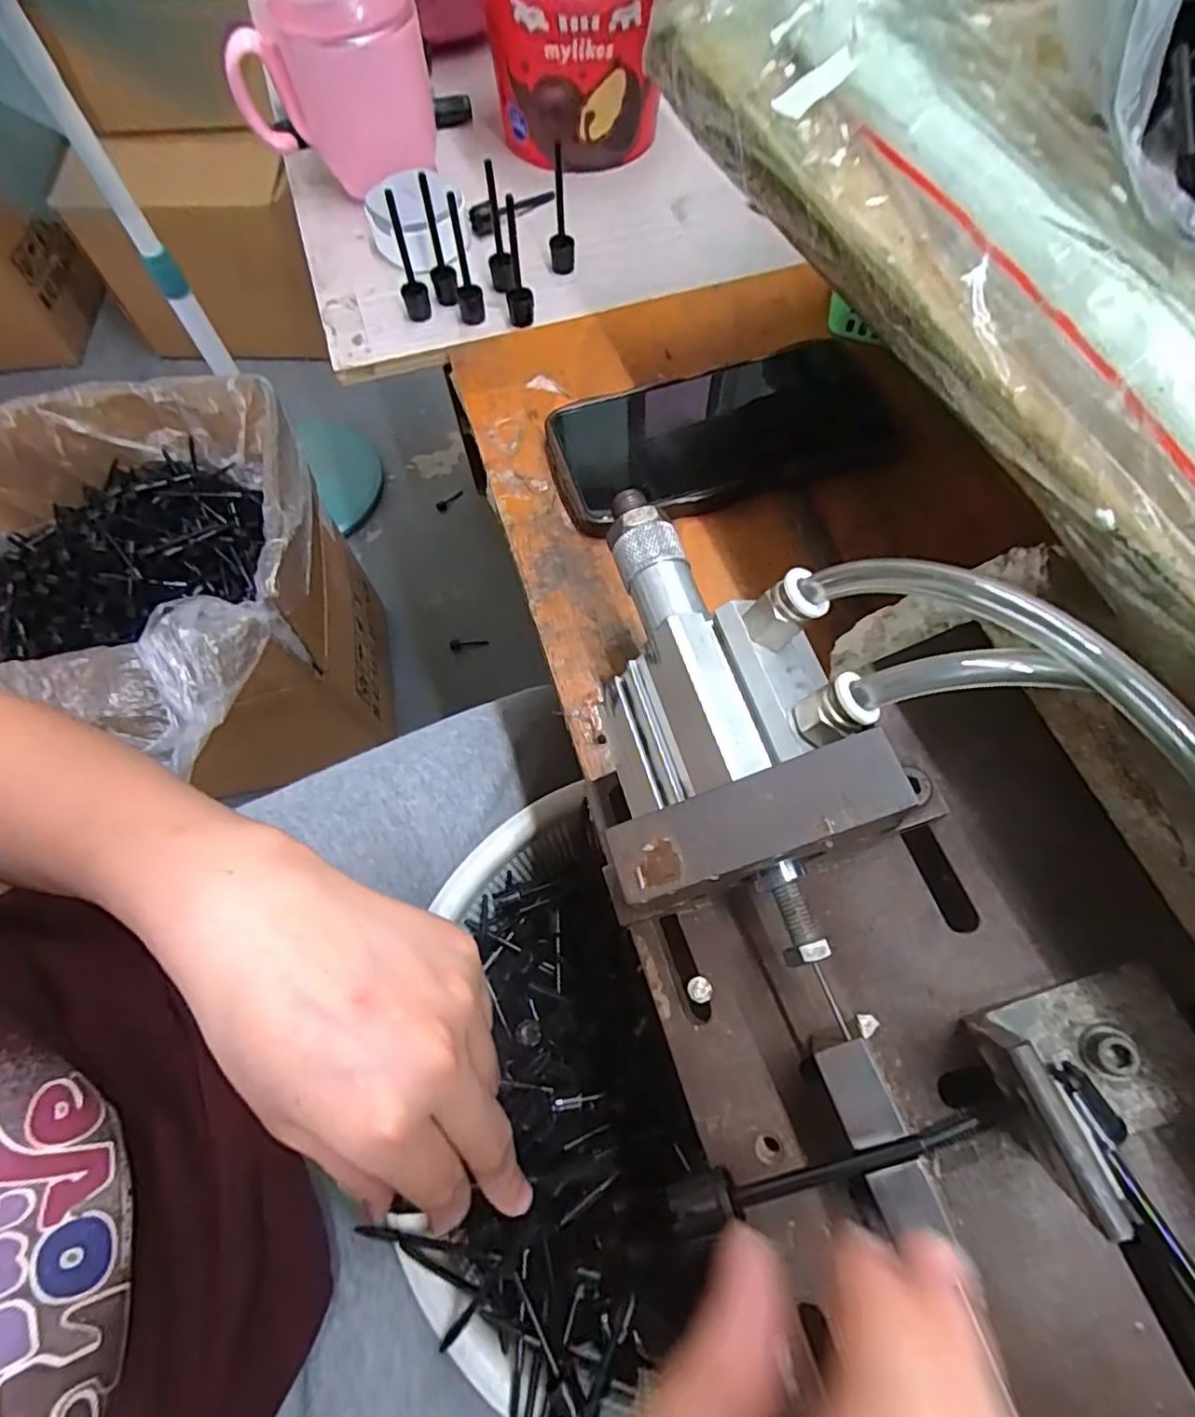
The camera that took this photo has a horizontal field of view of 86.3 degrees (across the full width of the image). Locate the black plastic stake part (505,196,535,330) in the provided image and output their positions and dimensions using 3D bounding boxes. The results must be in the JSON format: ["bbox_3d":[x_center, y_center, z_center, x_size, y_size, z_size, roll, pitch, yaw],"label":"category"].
[{"bbox_3d":[-0.044,-0.246,0.347,0.014,0.067,0.019,-5,66,-2],"label":"black plastic stake part"}]

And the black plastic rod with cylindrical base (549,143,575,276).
[{"bbox_3d":[-0.021,-0.285,0.368,0.014,0.073,0.015,-5,66,-2],"label":"black plastic rod with cylindrical base"}]

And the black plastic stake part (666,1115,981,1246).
[{"bbox_3d":[0.054,0.114,0.156,0.077,0.006,0.011,-21,67,6],"label":"black plastic stake part"}]

